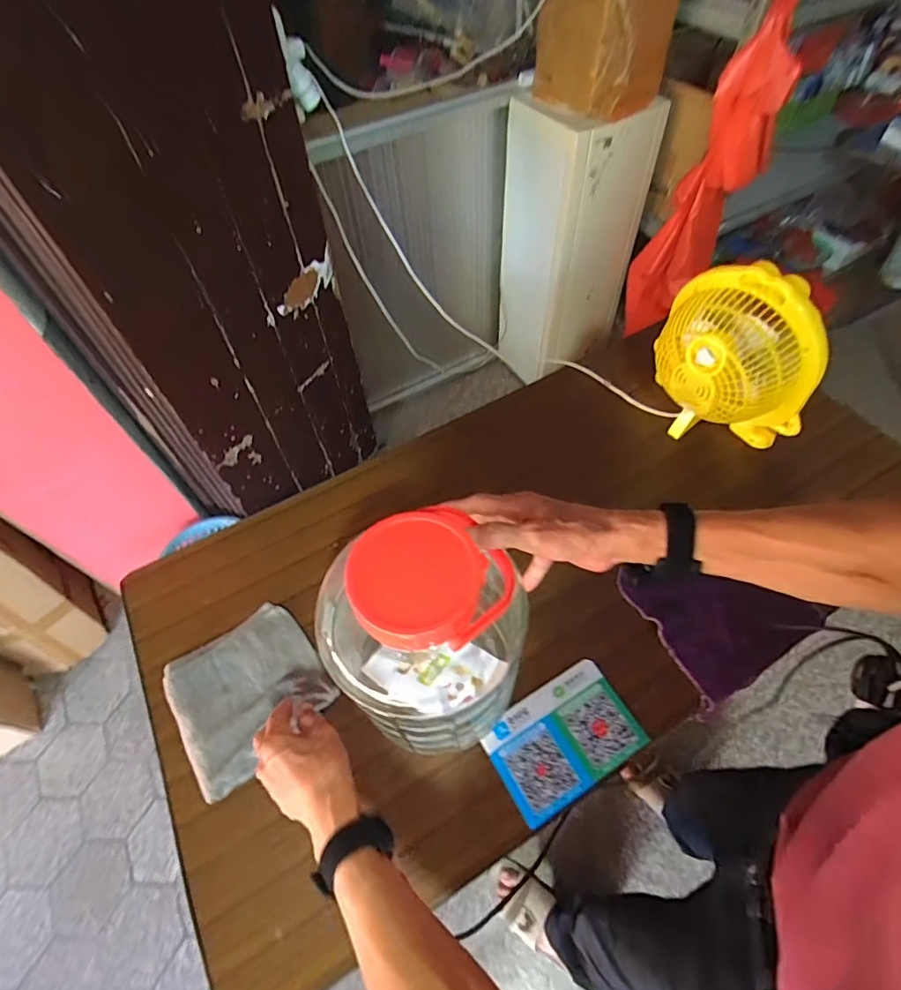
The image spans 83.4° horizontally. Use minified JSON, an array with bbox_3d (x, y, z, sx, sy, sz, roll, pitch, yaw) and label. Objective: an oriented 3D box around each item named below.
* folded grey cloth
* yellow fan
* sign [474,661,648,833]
[{"bbox_3d":[-0.263,0.247,0.657,0.179,0.022,0.177,-35,60,-20],"label":"folded grey cloth"},{"bbox_3d":[0.417,-0.184,0.758,0.238,0.257,0.109,34,63,24],"label":"yellow fan"},{"bbox_3d":[0.138,0.299,0.629,0.177,0.009,0.124,-28,58,-16],"label":"sign"}]

